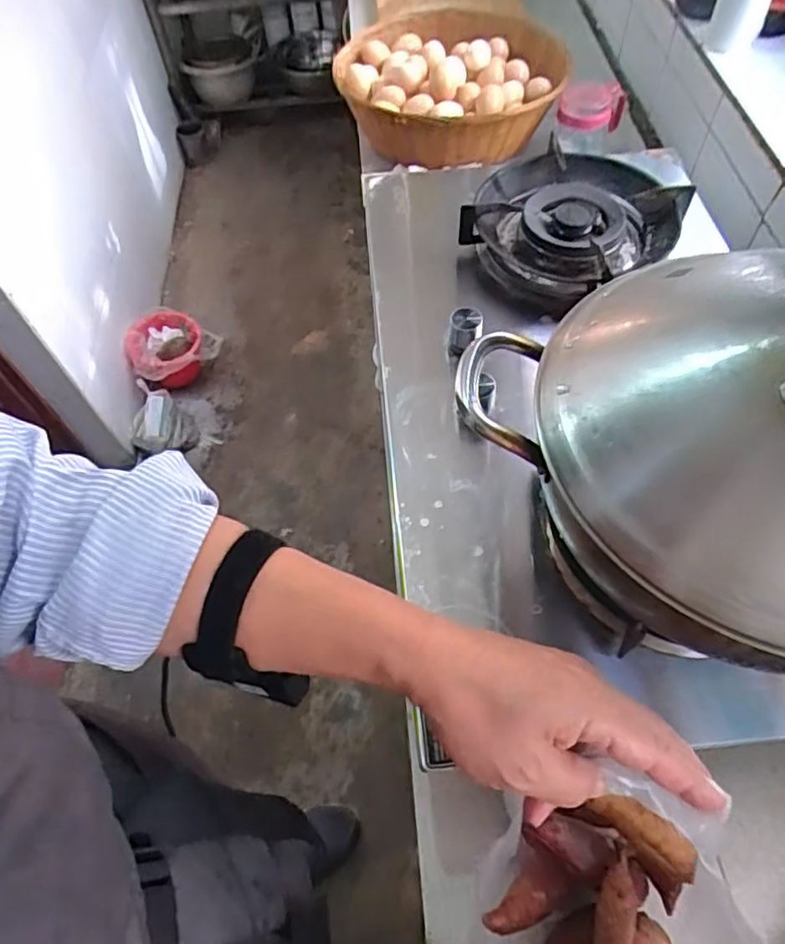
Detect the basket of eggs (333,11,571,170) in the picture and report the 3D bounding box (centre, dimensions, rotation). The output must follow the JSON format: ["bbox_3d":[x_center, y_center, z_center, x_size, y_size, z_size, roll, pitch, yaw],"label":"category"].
[{"bbox_3d":[0.092,-0.618,0.992,0.326,0.128,0.310,-2,58,3],"label":"basket of eggs"}]

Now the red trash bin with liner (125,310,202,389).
[{"bbox_3d":[-0.622,-0.329,1.725,0.198,0.138,0.188,-23,60,-10],"label":"red trash bin with liner"}]

